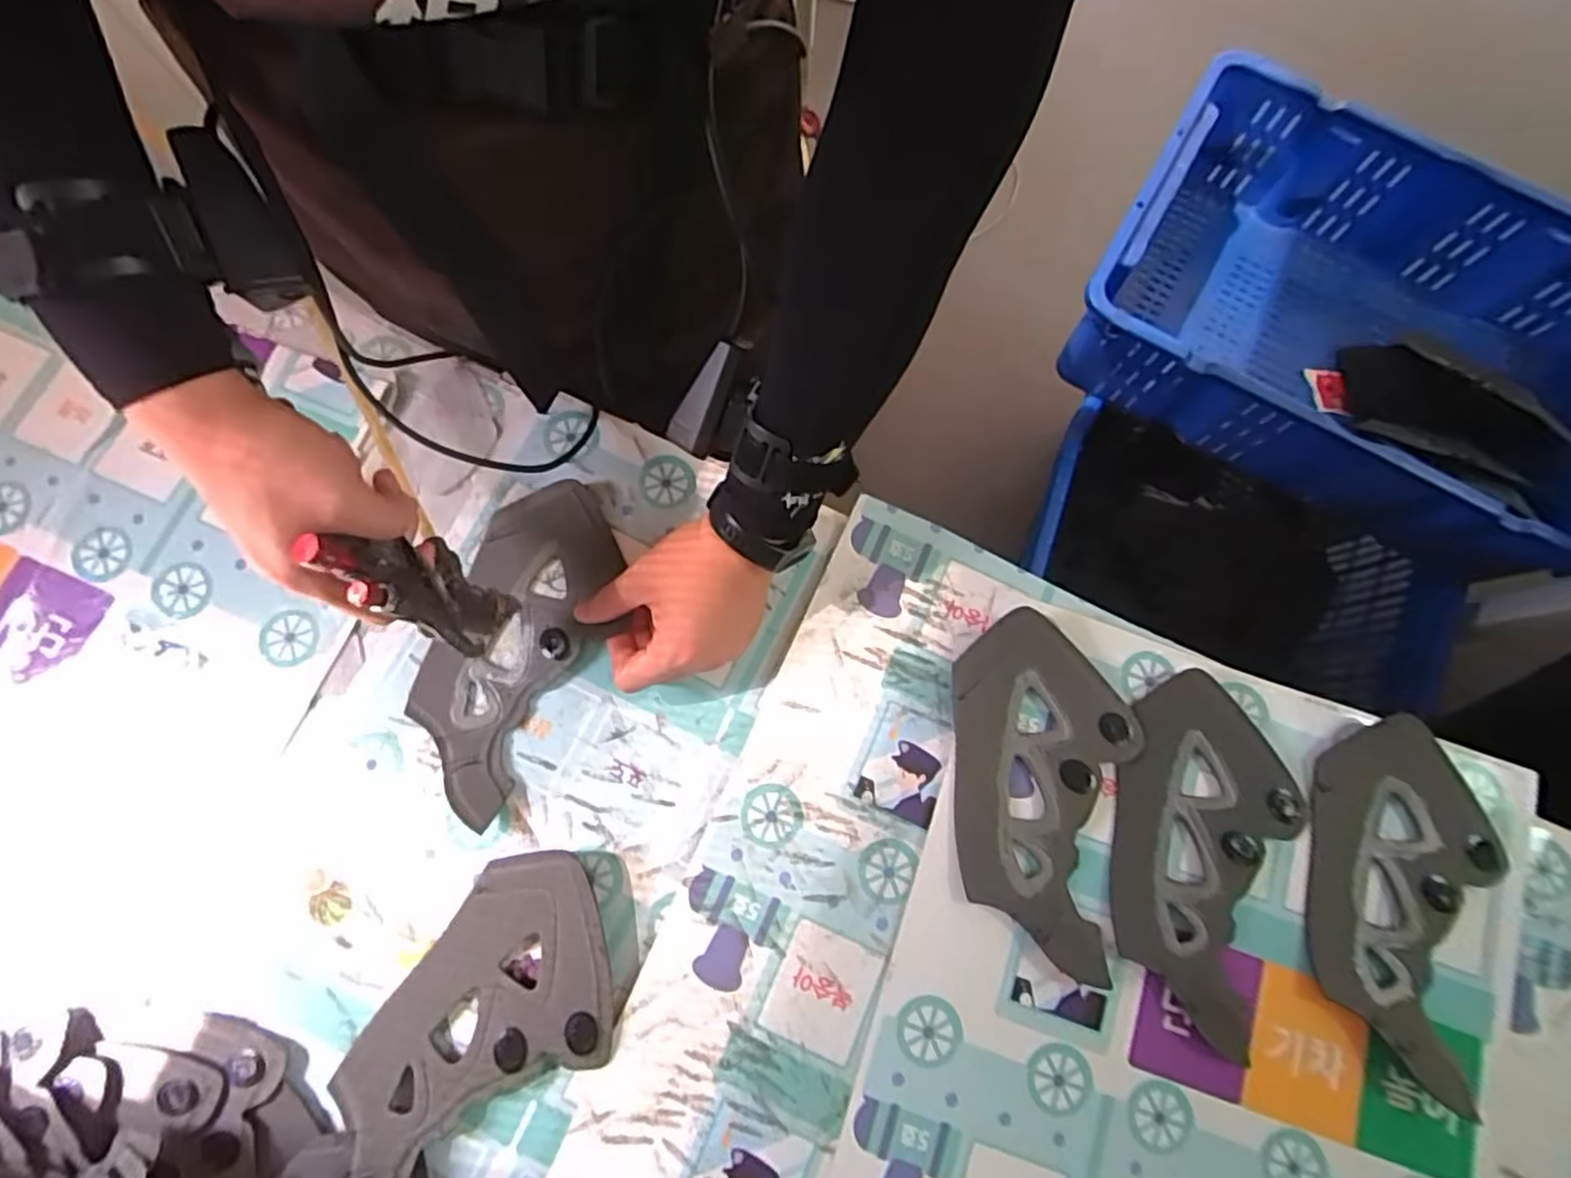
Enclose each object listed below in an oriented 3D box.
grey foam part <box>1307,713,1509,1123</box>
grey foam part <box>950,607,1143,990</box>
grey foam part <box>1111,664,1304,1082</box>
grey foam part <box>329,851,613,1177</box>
[{"bbox_3d":[0.406,0.199,0.475,0.133,0.027,0.207,27,79,4],"label":"grey foam part"},{"bbox_3d":[0.165,0.127,0.473,0.128,0.016,0.208,16,78,2],"label":"grey foam part"},{"bbox_3d":[0.276,0.174,0.475,0.116,0.011,0.223,14,78,1],"label":"grey foam part"},{"bbox_3d":[-0.188,0.260,0.430,0.197,0.027,0.128,-36,82,-8],"label":"grey foam part"}]

